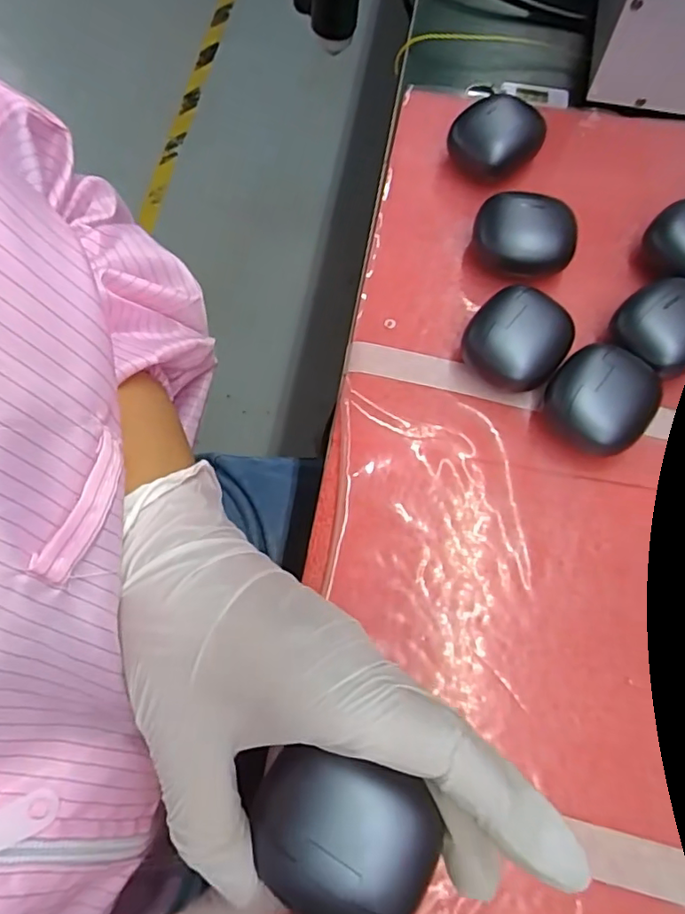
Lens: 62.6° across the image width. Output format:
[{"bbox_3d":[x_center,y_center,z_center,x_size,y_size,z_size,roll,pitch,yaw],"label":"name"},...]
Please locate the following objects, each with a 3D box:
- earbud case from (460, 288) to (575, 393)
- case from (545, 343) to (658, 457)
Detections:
[{"bbox_3d":[0.093,-0.062,0.302,0.049,0.032,0.045,34,73,13],"label":"earbud case"},{"bbox_3d":[0.130,-0.026,0.288,0.049,0.032,0.051,38,74,14],"label":"case"}]

